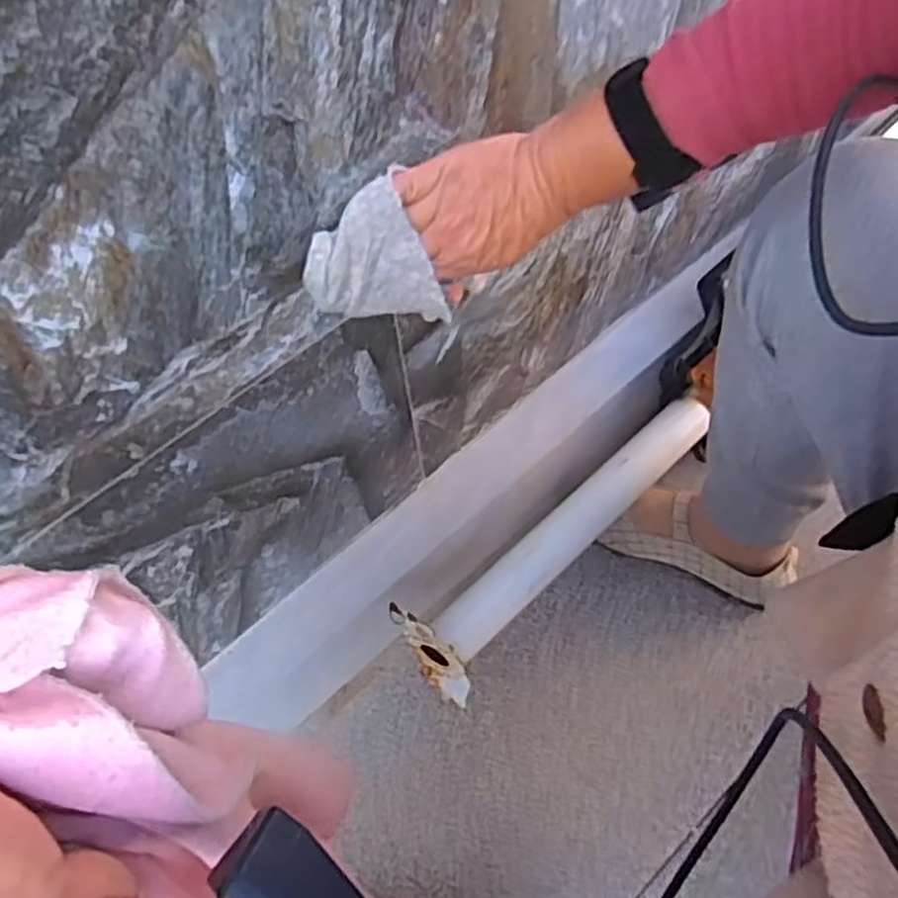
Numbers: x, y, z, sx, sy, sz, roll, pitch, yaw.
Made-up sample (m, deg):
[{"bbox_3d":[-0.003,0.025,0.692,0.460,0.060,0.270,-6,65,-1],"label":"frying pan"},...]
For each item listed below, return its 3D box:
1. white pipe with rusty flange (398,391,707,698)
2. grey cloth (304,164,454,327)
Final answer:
[{"bbox_3d":[0.108,0.079,0.725,0.357,0.073,0.078,-39,63,-19],"label":"white pipe with rusty flange"},{"bbox_3d":[-0.045,-0.106,0.459,0.074,0.084,0.039,-34,62,-16],"label":"grey cloth"}]

